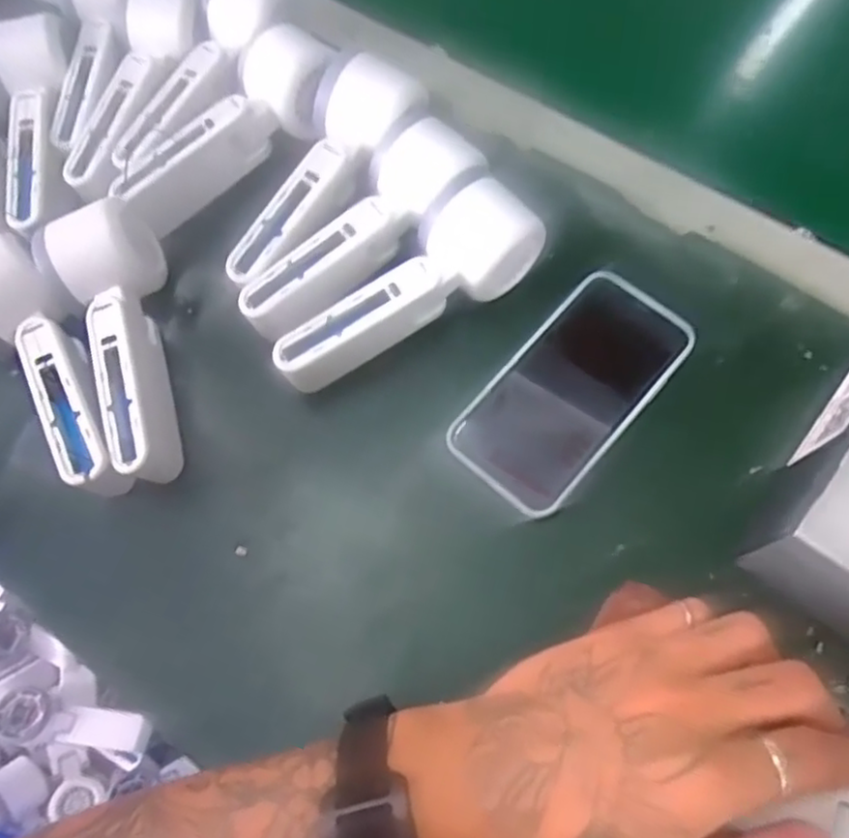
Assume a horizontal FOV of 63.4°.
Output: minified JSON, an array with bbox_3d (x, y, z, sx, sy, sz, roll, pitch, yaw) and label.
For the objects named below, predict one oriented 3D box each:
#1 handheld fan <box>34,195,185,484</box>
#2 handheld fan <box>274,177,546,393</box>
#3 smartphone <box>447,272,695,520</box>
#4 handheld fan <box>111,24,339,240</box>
[{"bbox_3d":[-0.166,-0.044,0.391,0.053,0.067,0.152,-21,70,-5],"label":"handheld fan"},{"bbox_3d":[-0.009,-0.073,0.388,0.166,0.055,0.051,-34,71,-9],"label":"handheld fan"},{"bbox_3d":[0.084,-0.016,0.388,0.074,0.012,0.142,40,76,16],"label":"smartphone"},{"bbox_3d":[-0.121,-0.178,0.431,0.058,0.046,0.162,39,76,16],"label":"handheld fan"}]

